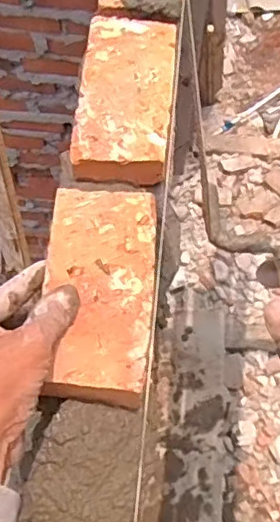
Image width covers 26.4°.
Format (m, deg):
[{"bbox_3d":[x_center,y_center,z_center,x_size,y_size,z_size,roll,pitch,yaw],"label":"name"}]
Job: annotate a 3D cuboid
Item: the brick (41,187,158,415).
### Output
[{"bbox_3d":[-0.025,0.025,0.436,0.075,0.038,0.159,-2,63,-1],"label":"brick"}]

